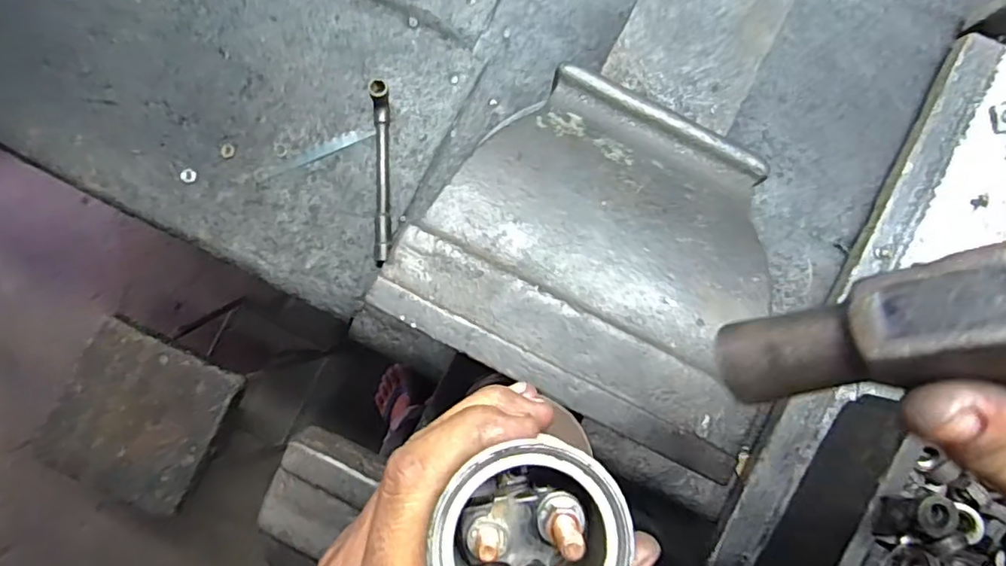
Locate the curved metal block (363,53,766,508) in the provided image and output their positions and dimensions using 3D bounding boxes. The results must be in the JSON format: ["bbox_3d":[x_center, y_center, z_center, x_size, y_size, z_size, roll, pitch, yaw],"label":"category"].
[{"bbox_3d":[0.056,-0.020,0.322,0.188,0.092,0.194,26,89,0],"label":"curved metal block"}]

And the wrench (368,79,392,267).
[{"bbox_3d":[-0.113,-0.099,0.537,0.016,0.035,0.160,1,89,-1],"label":"wrench"}]

